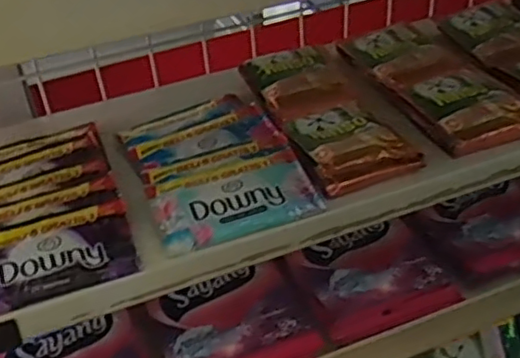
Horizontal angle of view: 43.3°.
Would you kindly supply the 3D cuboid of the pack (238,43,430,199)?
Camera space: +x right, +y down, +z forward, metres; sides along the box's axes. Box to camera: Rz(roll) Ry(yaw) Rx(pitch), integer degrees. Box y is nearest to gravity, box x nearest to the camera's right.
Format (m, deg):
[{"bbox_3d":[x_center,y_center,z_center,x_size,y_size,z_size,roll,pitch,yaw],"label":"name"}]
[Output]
[{"bbox_3d":[0.056,-0.059,0.528,0.091,0.018,0.185,-13,41,-13],"label":"pack"}]

